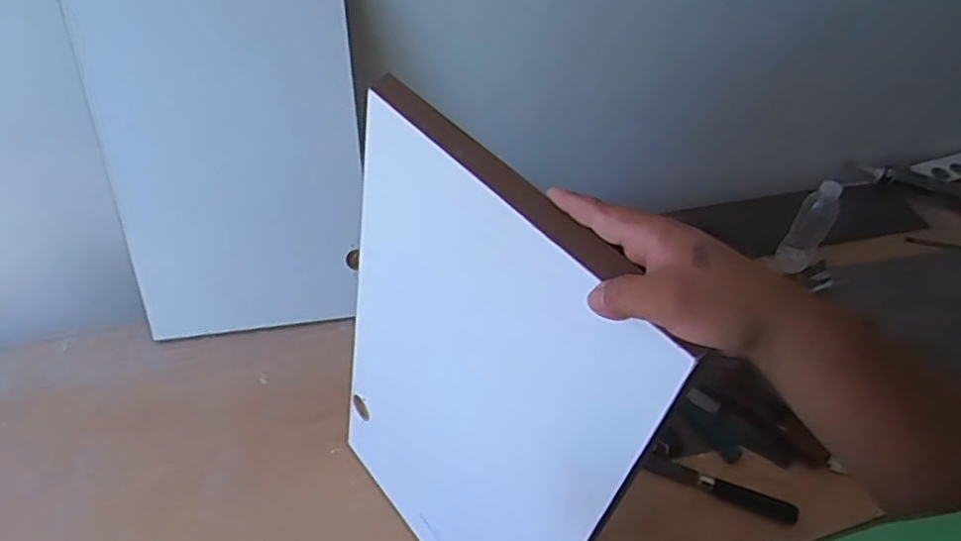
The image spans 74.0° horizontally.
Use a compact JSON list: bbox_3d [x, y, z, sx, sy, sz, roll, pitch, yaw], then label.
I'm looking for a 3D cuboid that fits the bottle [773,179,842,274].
[{"bbox_3d":[0.558,-0.069,1.081,0.059,0.169,0.061,30,53,22],"label":"bottle"}]

